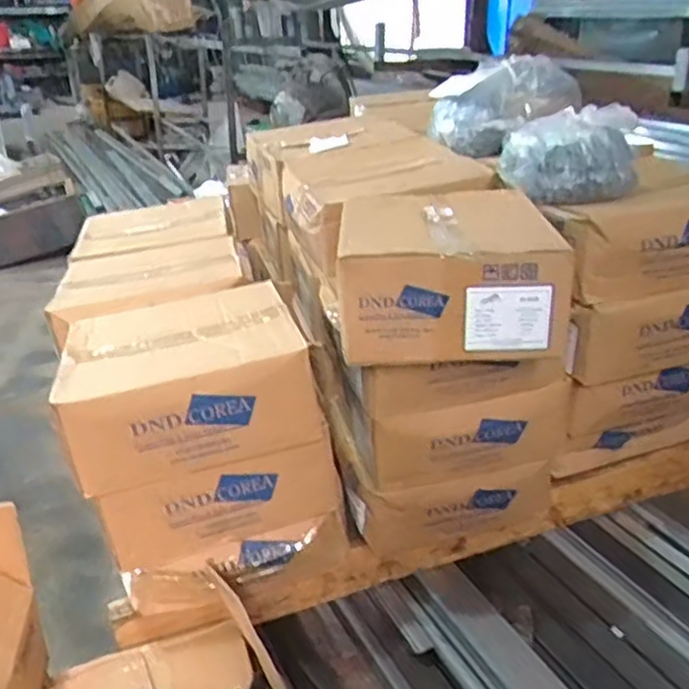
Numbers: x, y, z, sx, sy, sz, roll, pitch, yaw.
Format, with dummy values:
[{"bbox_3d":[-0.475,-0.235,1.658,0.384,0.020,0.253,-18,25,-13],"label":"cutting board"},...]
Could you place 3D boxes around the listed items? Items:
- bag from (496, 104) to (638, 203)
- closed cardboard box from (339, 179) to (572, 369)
[{"bbox_3d":[0.368,-0.315,1.147,0.212,0.122,0.199,9,28,19],"label":"bag"},{"bbox_3d":[0.134,-0.104,0.977,0.285,0.155,0.300,-2,26,-3],"label":"closed cardboard box"}]

